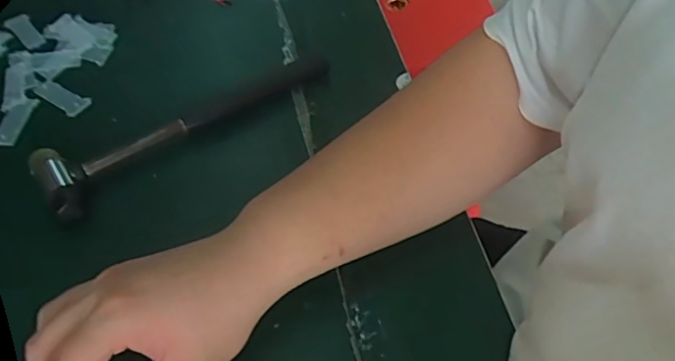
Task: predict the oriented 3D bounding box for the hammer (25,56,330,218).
[{"bbox_3d":[-0.107,-0.050,0.418,0.235,0.021,0.053,-32,60,-22],"label":"hammer"}]

